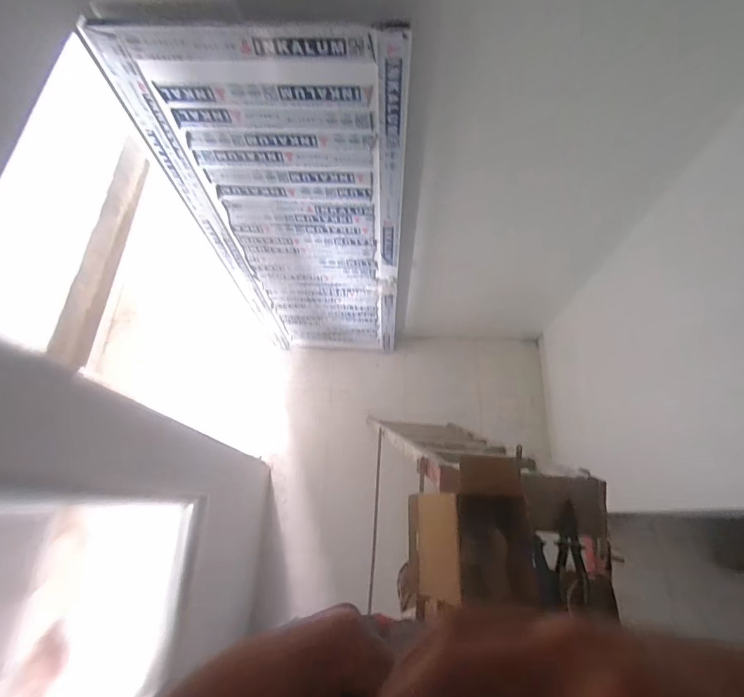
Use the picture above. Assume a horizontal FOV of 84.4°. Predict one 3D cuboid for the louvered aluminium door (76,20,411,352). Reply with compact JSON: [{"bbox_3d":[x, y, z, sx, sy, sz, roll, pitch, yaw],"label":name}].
[{"bbox_3d":[-0.272,-0.401,1.826,0.784,1.807,0.050,2,68,3],"label":"louvered aluminium door"}]

